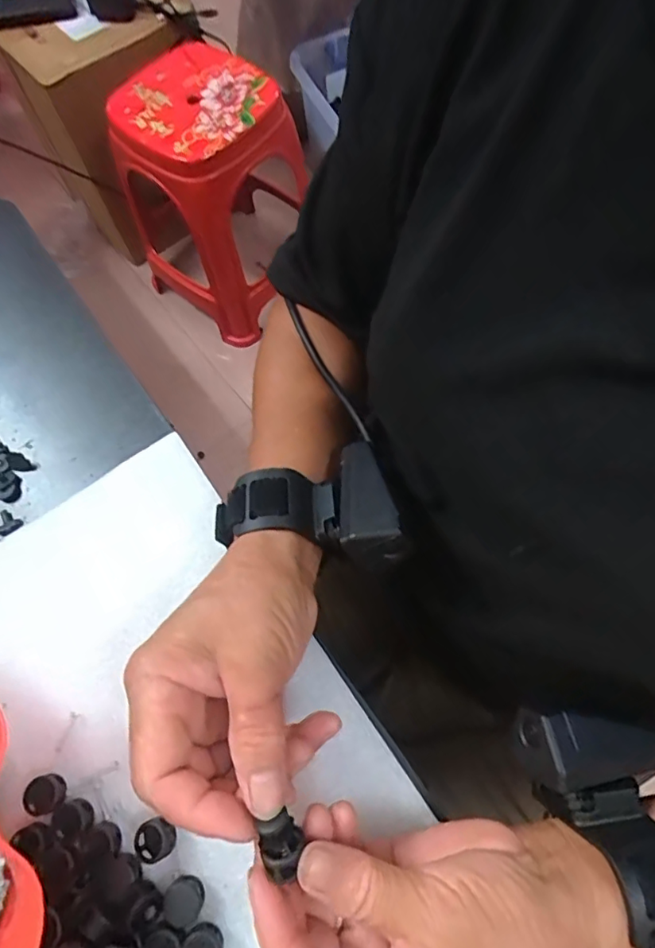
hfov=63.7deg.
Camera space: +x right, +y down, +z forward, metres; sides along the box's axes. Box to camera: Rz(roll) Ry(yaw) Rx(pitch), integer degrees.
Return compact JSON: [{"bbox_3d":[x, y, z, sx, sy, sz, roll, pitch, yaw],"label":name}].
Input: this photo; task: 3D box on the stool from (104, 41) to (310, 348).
[{"bbox_3d":[-0.245,-0.592,1.161,0.308,0.446,0.325,34,73,15],"label":"stool"}]

